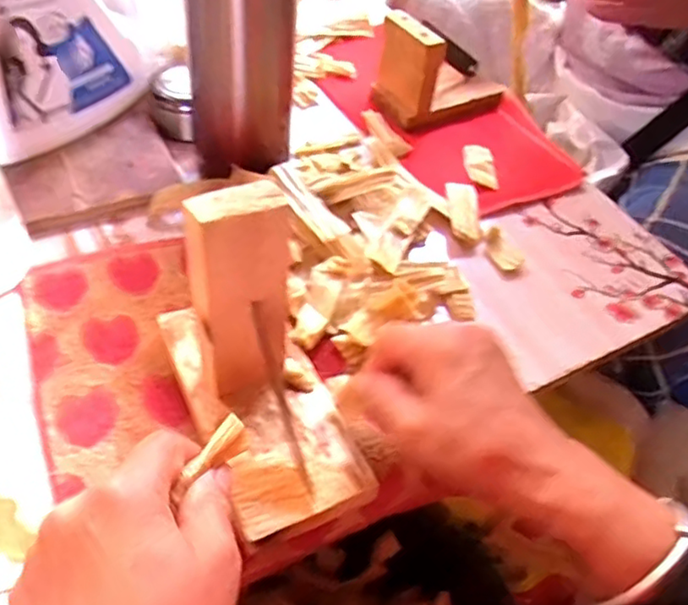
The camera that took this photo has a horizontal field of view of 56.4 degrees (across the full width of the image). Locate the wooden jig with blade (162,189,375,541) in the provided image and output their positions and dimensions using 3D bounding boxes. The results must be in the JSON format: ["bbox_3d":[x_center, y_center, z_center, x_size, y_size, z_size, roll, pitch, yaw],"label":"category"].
[{"bbox_3d":[-0.039,0.018,0.308,0.070,0.126,0.137,-19,54,-21],"label":"wooden jig with blade"}]

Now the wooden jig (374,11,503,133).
[{"bbox_3d":[0.088,-0.207,0.556,0.113,0.076,0.067,-22,55,-23],"label":"wooden jig"}]

